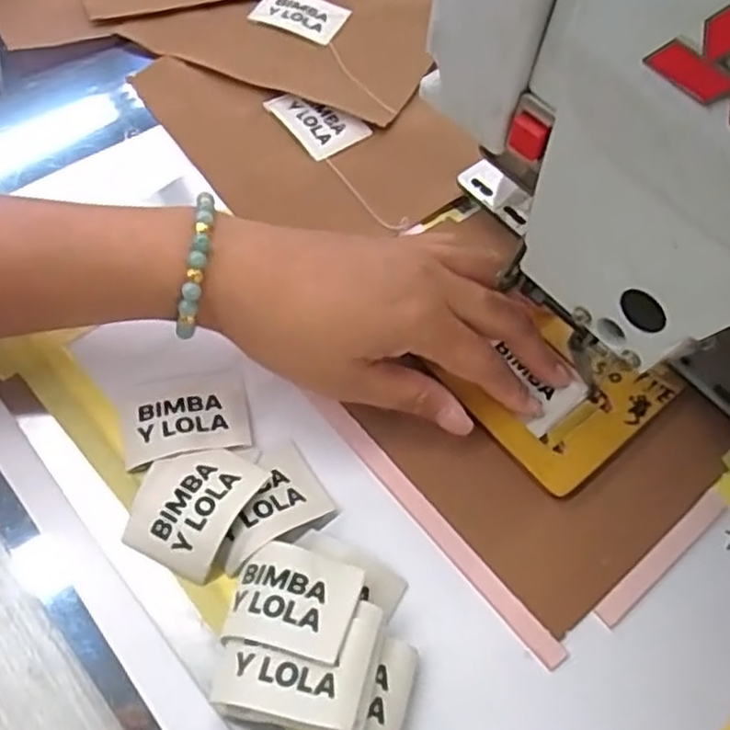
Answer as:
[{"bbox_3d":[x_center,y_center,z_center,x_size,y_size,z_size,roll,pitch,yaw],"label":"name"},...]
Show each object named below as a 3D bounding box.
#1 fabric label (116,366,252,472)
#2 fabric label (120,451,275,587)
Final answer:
[{"bbox_3d":[-0.084,0.022,0.333,0.058,0.008,0.044,-11,63,-6],"label":"fabric label"},{"bbox_3d":[-0.074,0.058,0.309,0.044,0.011,0.053,25,65,12],"label":"fabric label"}]

